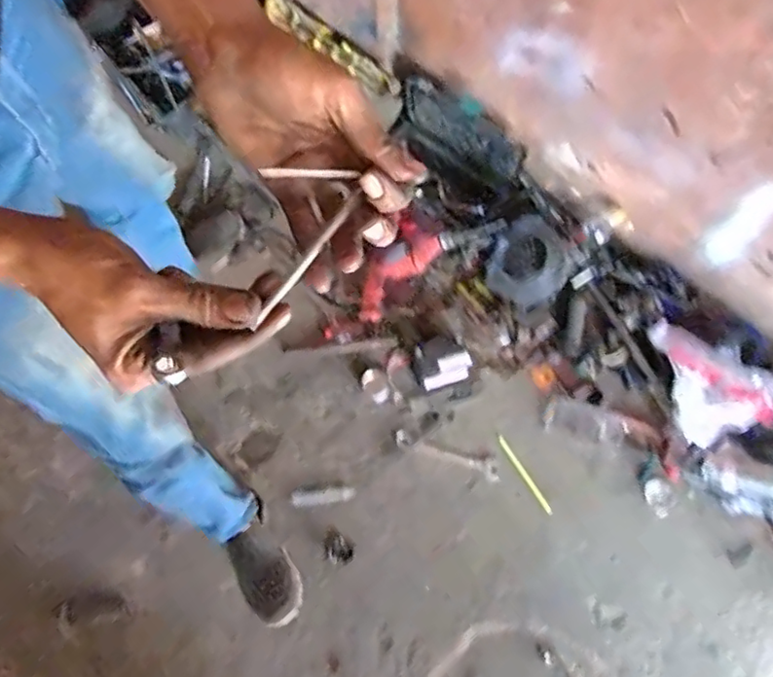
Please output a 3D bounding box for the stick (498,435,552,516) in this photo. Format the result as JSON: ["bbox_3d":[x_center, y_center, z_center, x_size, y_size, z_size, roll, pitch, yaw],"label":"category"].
[{"bbox_3d":[0.288,0.284,1.257,0.015,0.004,0.183,-29,73,-10],"label":"stick"}]

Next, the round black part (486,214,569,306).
[{"bbox_3d":[0.306,-0.162,1.302,0.166,0.027,0.181,2,102,11],"label":"round black part"}]

